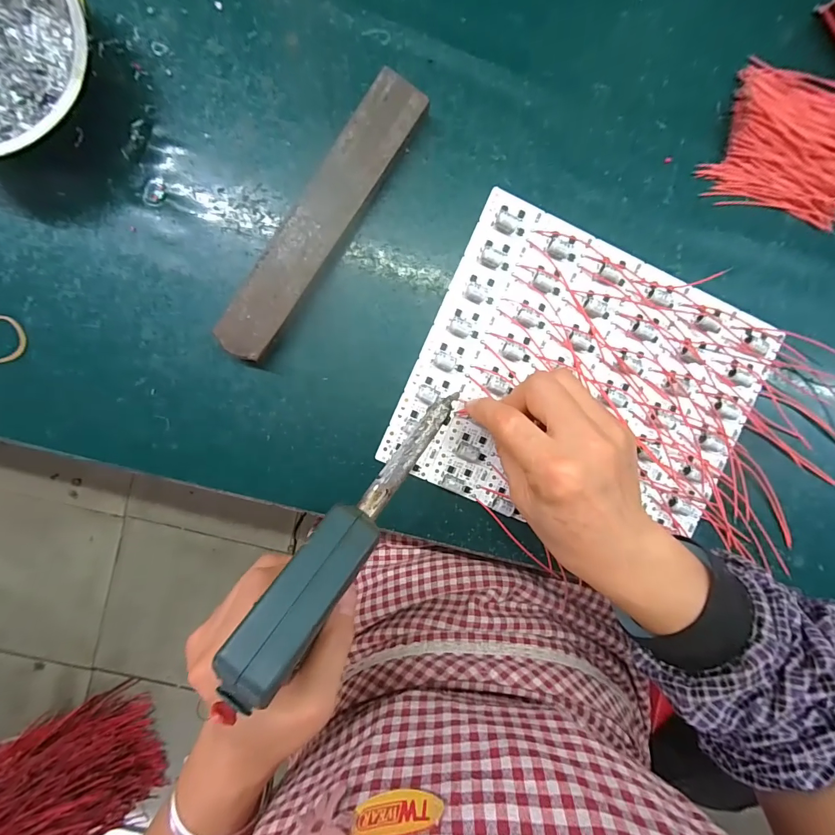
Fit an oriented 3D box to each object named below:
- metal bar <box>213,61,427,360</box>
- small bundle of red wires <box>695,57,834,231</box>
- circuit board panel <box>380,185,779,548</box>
[{"bbox_3d":[-0.062,-0.125,0.261,0.037,0.018,0.197,32,91,-6],"label":"metal bar"},{"bbox_3d":[0.261,-0.194,0.281,0.106,0.014,0.096,10,93,-5],"label":"small bundle of red wires"},{"bbox_3d":[0.121,-0.018,0.285,0.236,0.012,0.199,23,92,-5],"label":"circuit board panel"}]

